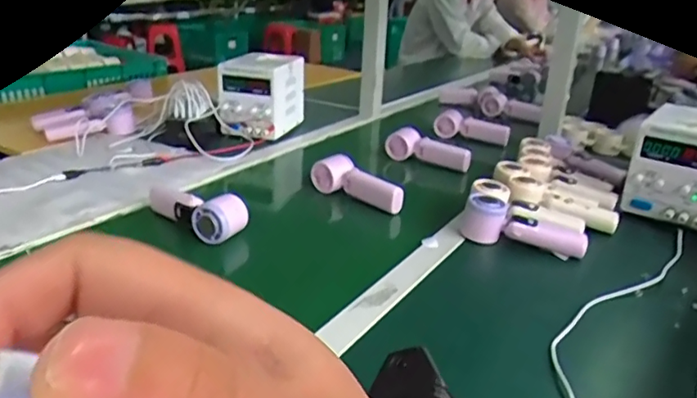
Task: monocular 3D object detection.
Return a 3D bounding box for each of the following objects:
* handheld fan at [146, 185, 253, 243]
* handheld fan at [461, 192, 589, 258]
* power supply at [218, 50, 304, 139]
[{"bbox_3d":[-0.214,0.007,0.791,0.163,0.051,0.056,21,28,37],"label":"handheld fan"},{"bbox_3d":[0.244,0.039,0.782,0.171,0.059,0.062,14,25,26],"label":"handheld fan"},{"bbox_3d":[-0.189,-0.236,1.247,0.129,0.157,0.192,11,24,20],"label":"power supply"}]

